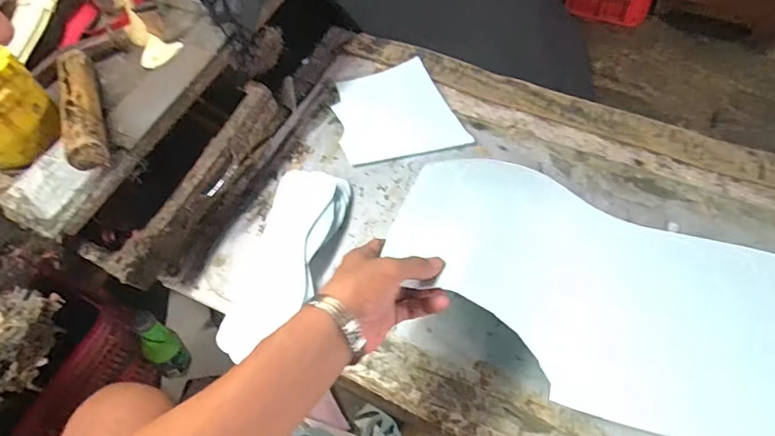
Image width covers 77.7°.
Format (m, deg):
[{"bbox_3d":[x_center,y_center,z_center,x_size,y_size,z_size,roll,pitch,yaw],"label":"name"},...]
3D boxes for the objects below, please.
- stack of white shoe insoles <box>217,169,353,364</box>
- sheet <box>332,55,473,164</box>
[{"bbox_3d":[-0.122,0.047,0.601,0.097,0.033,0.254,10,60,9],"label":"stack of white shoe insoles"},{"bbox_3d":[0.009,-0.160,0.732,0.171,0.013,0.173,-17,59,-7],"label":"sheet"}]

